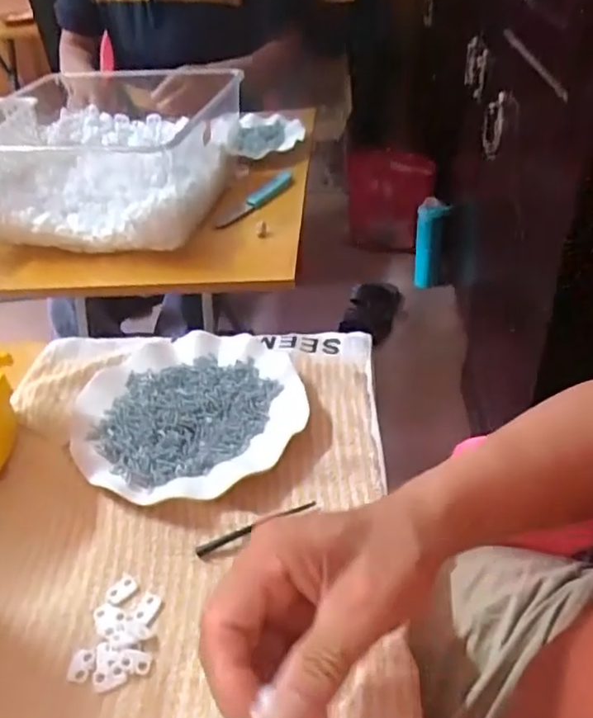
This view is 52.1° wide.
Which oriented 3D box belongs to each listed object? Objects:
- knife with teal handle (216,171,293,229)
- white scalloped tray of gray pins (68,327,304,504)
[{"bbox_3d":[-0.060,-0.233,0.889,0.141,0.017,0.022,-41,48,-12],"label":"knife with teal handle"},{"bbox_3d":[-0.086,0.040,0.500,0.179,0.022,0.173,-10,39,-4],"label":"white scalloped tray of gray pins"}]

